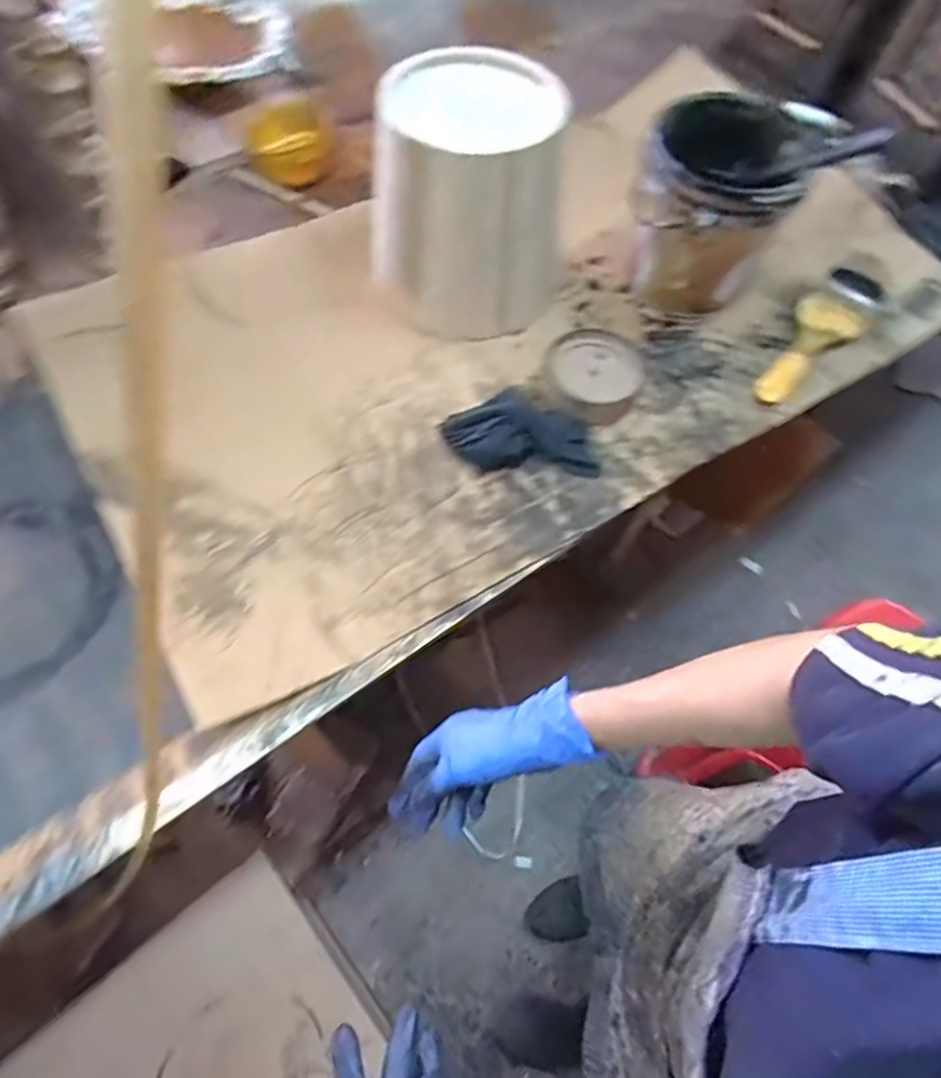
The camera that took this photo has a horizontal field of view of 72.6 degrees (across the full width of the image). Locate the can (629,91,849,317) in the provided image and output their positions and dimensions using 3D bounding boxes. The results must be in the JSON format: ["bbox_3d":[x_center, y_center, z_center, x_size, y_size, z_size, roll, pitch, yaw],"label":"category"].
[{"bbox_3d":[0.274,-0.376,0.736,0.151,0.167,0.156,2,61,-3],"label":"can"}]

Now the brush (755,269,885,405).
[{"bbox_3d":[0.408,-0.239,0.758,0.075,0.030,0.248,39,66,16],"label":"brush"}]

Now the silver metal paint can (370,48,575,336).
[{"bbox_3d":[0.006,-0.368,0.695,0.205,0.189,0.193,-1,61,-5],"label":"silver metal paint can"}]

